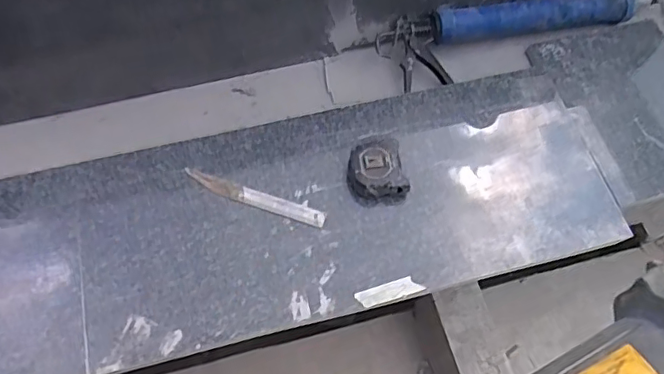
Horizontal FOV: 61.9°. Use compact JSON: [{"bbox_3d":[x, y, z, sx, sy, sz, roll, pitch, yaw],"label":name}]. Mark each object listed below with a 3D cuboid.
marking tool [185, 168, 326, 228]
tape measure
[{"bbox_3d":[-0.118,0.016,0.831,0.222,0.006,0.029,20,64,9],"label":"marking tool"},{"bbox_3d":[0.067,-0.026,0.835,0.087,0.050,0.089,-11,63,-7],"label":"tape measure"}]

